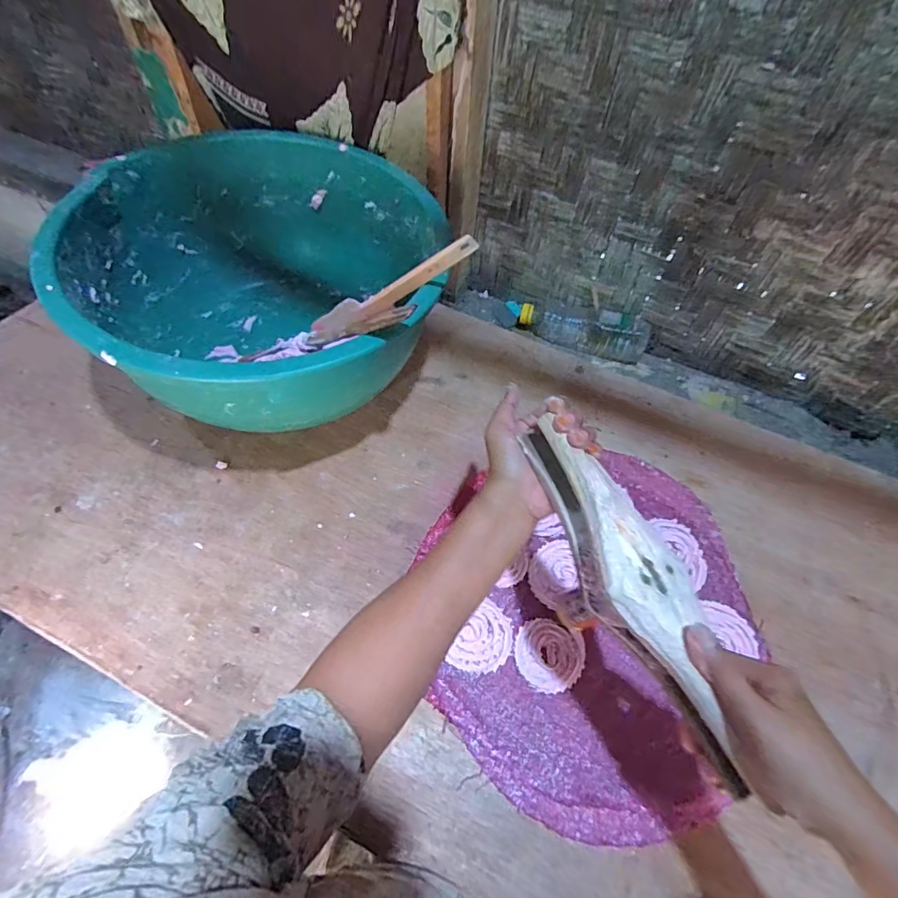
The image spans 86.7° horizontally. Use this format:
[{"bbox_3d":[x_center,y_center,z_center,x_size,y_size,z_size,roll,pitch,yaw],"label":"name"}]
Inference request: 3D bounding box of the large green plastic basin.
[{"bbox_3d":[-0.229,-0.205,0.622,0.448,0.202,0.411,2,56,-3],"label":"large green plastic basin"}]

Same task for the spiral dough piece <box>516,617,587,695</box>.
[{"bbox_3d":[0.101,0.209,0.482,0.067,0.006,0.068,2,56,-3],"label":"spiral dough piece"}]

